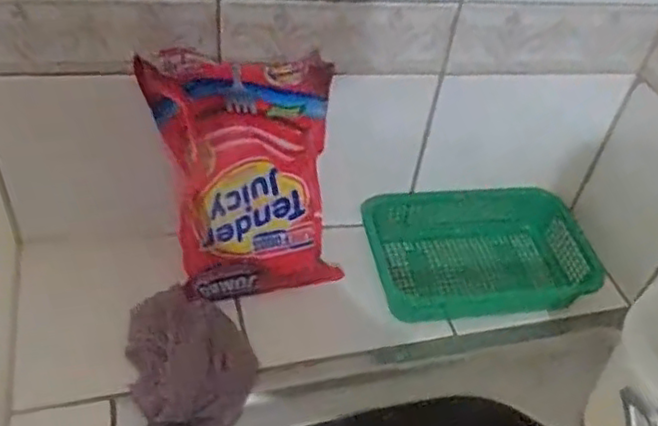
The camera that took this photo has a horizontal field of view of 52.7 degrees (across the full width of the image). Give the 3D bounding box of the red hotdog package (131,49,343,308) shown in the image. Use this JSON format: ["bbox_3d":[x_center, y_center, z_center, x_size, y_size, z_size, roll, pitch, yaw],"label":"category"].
[{"bbox_3d":[-0.074,-0.025,0.605,0.165,0.213,0.077,-7,45,-15],"label":"red hotdog package"}]

